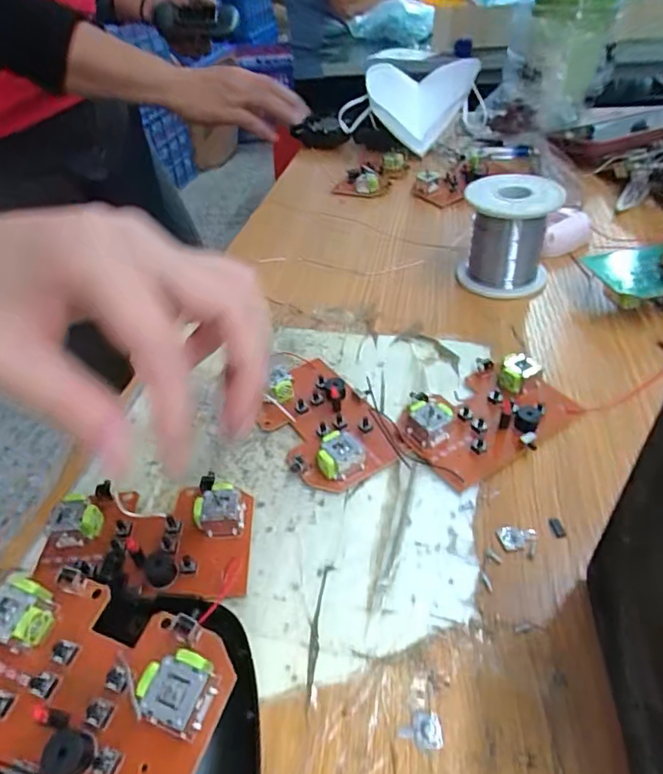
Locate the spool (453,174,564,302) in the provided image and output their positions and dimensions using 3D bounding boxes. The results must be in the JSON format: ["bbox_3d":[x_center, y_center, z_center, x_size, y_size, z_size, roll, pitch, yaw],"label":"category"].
[{"bbox_3d":[0.122,-0.105,0.360,0.059,0.065,0.059,-4,41,3],"label":"spool"}]

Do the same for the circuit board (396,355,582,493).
[{"bbox_3d":[0.080,0.011,0.263,0.089,0.018,0.053,-30,46,-24],"label":"circuit board"}]

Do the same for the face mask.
[{"bbox_3d":[0.093,-0.326,0.584,0.133,0.089,0.125,21,48,28],"label":"face mask"}]

